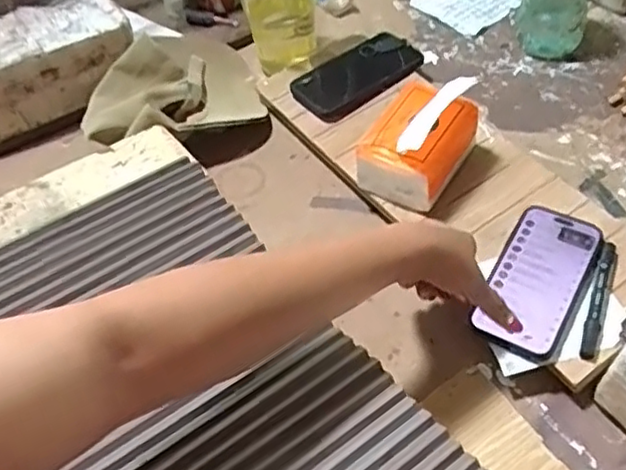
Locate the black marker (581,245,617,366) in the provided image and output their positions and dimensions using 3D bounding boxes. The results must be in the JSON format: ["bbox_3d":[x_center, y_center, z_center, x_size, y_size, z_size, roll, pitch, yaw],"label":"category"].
[{"bbox_3d":[0.262,0.059,0.610,0.017,0.017,0.128,13,58,22],"label":"black marker"}]

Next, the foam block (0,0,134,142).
[{"bbox_3d":[-0.328,-0.205,0.815,0.223,0.110,0.093,-28,53,-8],"label":"foam block"}]

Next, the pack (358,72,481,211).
[{"bbox_3d":[0.109,-0.107,0.695,0.112,0.090,0.124,23,62,27],"label":"pack"}]

